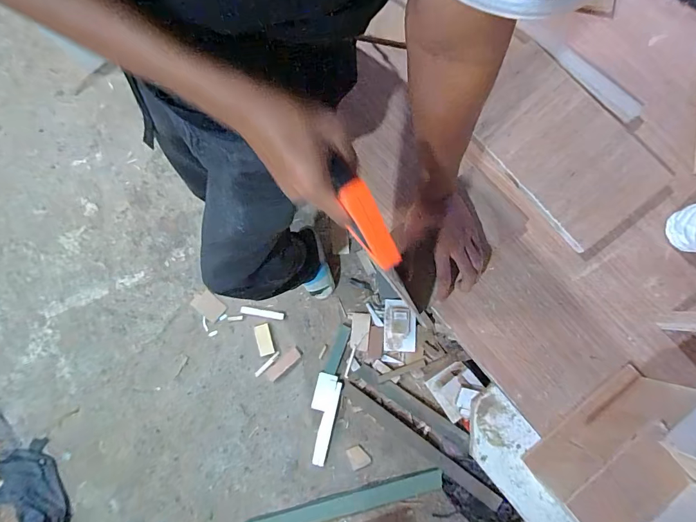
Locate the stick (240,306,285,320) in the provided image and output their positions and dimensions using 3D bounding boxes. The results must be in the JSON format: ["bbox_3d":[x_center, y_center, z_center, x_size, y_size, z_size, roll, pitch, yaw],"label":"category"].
[{"bbox_3d":[-0.298,0.180,1.298,0.152,0.010,0.023,9,83,4],"label":"stick"}]

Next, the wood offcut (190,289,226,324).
[{"bbox_3d":[-0.488,0.157,1.315,0.112,0.004,0.075,40,86,7],"label":"wood offcut"}]

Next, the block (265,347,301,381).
[{"bbox_3d":[-0.218,0.346,1.263,0.127,0.012,0.042,-42,83,-3],"label":"block"}]

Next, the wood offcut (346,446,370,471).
[{"bbox_3d":[0.032,0.623,1.193,0.060,0.004,0.065,-26,82,0],"label":"wood offcut"}]

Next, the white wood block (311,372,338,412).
[{"bbox_3d":[-0.079,0.435,1.242,0.063,0.015,0.122,12,84,5],"label":"white wood block"}]

